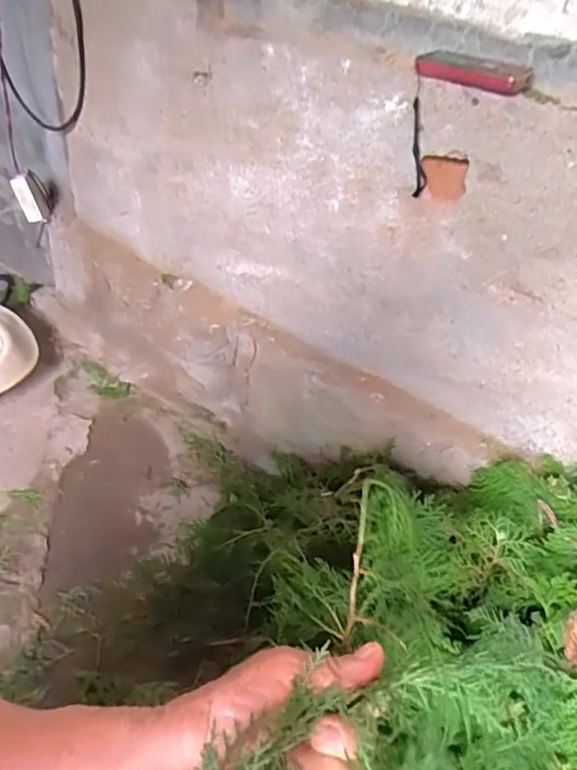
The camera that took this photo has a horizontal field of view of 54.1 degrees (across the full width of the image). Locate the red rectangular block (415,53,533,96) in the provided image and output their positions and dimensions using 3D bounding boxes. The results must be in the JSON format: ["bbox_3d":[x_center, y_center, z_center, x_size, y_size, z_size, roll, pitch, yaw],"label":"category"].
[{"bbox_3d":[0.201,-0.338,0.614,0.123,0.025,0.030,15,37,9],"label":"red rectangular block"}]

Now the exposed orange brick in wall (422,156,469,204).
[{"bbox_3d":[0.189,-0.250,0.690,0.056,0.051,0.008,19,38,15],"label":"exposed orange brick in wall"}]

